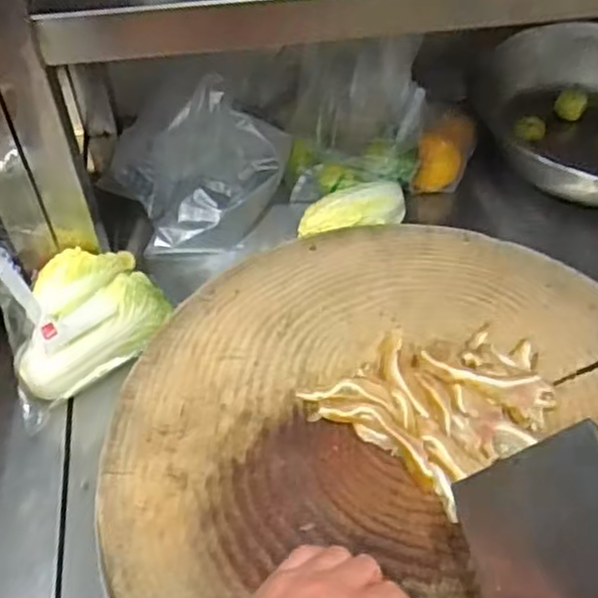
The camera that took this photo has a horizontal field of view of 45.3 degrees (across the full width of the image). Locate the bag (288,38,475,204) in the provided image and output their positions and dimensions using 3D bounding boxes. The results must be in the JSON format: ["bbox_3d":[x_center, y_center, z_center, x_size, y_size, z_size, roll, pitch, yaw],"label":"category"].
[{"bbox_3d":[0.090,-0.198,0.770,0.200,0.147,0.127,2,50,2],"label":"bag"}]

